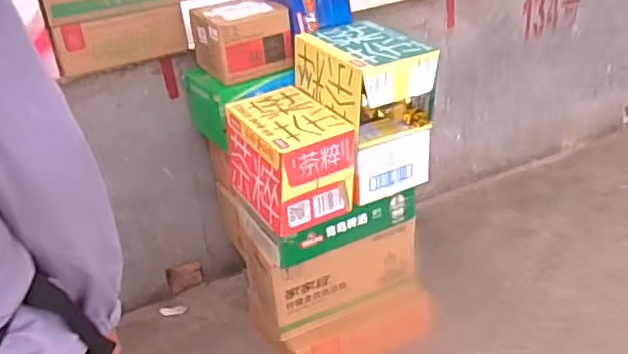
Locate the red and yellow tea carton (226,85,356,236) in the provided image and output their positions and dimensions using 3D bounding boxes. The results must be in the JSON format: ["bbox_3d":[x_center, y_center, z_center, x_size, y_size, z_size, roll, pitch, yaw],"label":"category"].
[{"bbox_3d":[-0.070,-0.049,1.572,0.212,0.234,0.327,-19,32,-23],"label":"red and yellow tea carton"}]

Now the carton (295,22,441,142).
[{"bbox_3d":[0.117,-0.246,1.575,0.224,0.185,0.319,-19,32,-23],"label":"carton"}]

